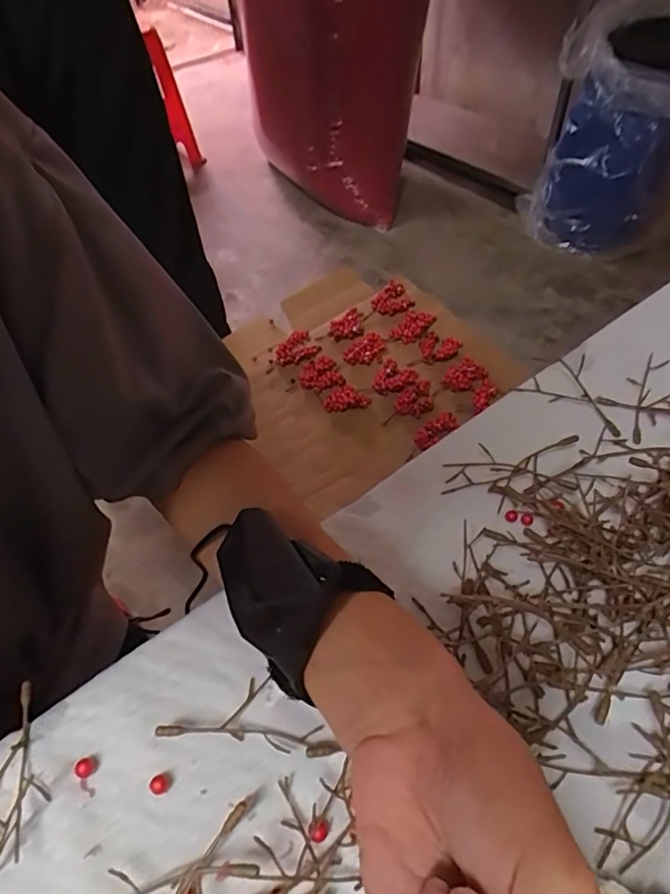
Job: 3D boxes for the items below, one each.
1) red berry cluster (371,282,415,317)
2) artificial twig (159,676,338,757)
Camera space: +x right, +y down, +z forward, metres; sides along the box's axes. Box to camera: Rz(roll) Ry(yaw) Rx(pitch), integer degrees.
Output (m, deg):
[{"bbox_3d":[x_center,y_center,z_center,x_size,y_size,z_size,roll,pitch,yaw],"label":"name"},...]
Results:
[{"bbox_3d":[0.097,-0.232,0.872,0.054,0.023,0.054,29,58,24],"label":"red berry cluster"},{"bbox_3d":[-0.042,0.133,0.275,0.090,0.010,0.031,5,52,7],"label":"artificial twig"}]

